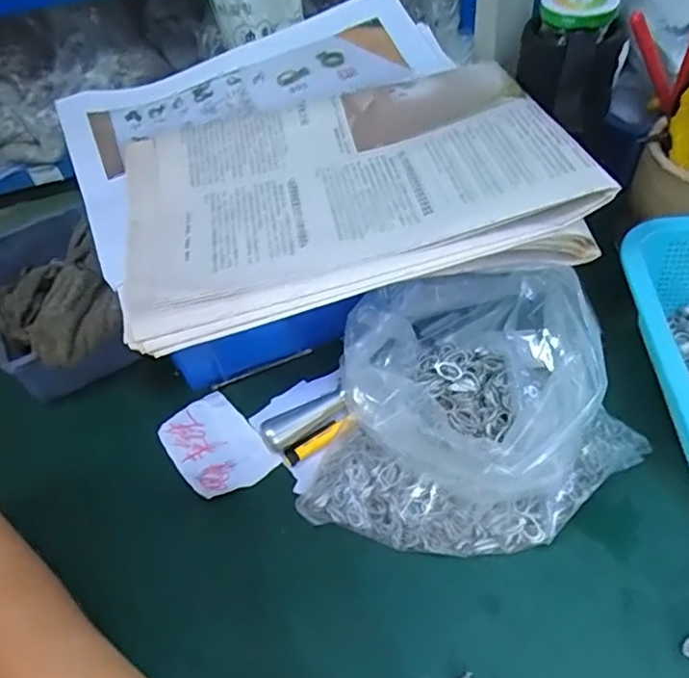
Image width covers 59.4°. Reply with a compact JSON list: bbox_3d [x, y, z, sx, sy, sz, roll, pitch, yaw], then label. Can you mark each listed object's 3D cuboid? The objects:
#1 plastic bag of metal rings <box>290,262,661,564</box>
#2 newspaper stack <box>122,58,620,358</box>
[{"bbox_3d":[0.080,0.039,0.346,0.176,0.093,0.154,15,52,18],"label":"plastic bag of metal rings"},{"bbox_3d":[-0.007,-0.103,0.387,0.274,0.042,0.197,-11,49,-4],"label":"newspaper stack"}]

